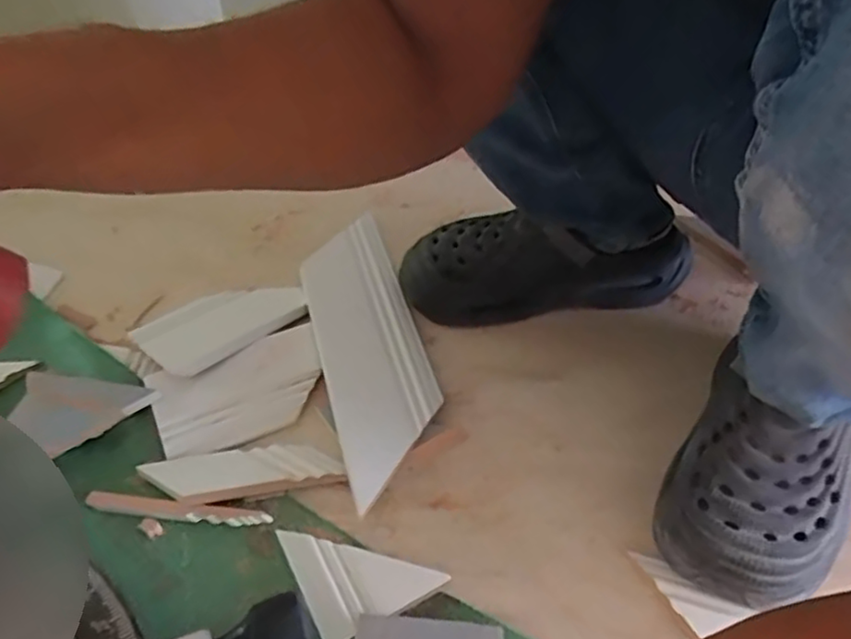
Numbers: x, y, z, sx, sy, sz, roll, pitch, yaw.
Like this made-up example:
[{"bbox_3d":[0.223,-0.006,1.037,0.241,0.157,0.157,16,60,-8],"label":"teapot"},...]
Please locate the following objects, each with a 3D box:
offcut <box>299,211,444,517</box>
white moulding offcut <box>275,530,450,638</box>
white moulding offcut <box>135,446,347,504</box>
[{"bbox_3d":[-0.050,0.024,0.610,0.098,0.023,0.305,-6,51,-18],"label":"offcut"},{"bbox_3d":[-0.049,0.183,0.490,0.093,0.014,0.091,-22,51,-19],"label":"white moulding offcut"},{"bbox_3d":[-0.148,0.123,0.536,0.155,0.018,0.048,-9,48,-8],"label":"white moulding offcut"}]

